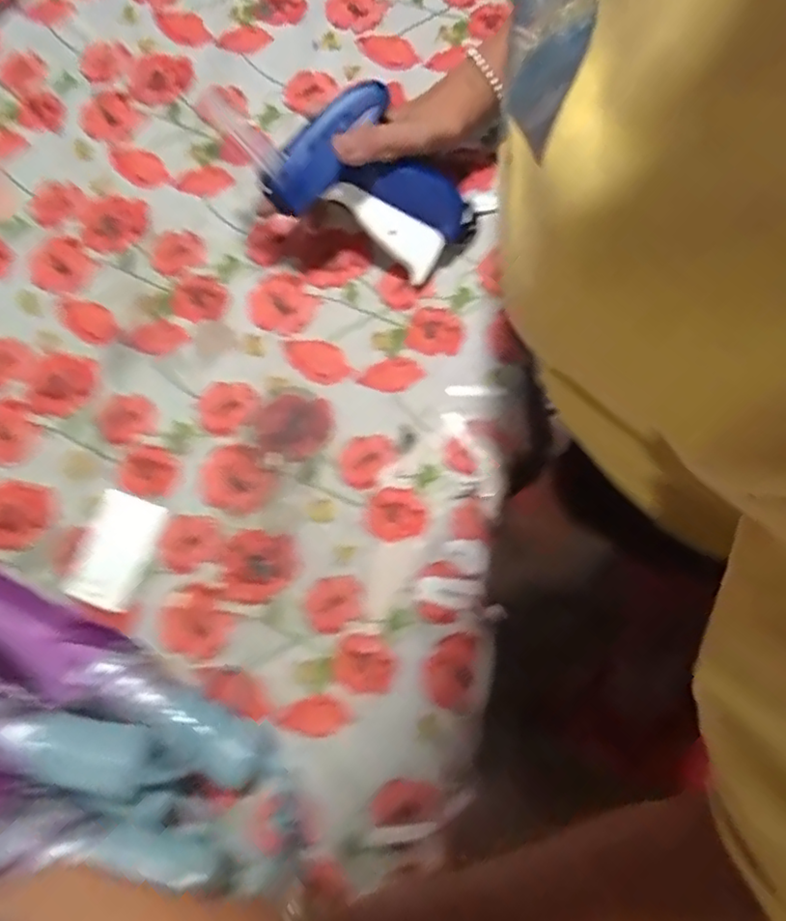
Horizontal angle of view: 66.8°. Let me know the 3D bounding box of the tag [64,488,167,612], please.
[{"bbox_3d":[-0.187,0.060,0.400,0.045,0.006,0.073,20,80,6],"label":"tag"}]

